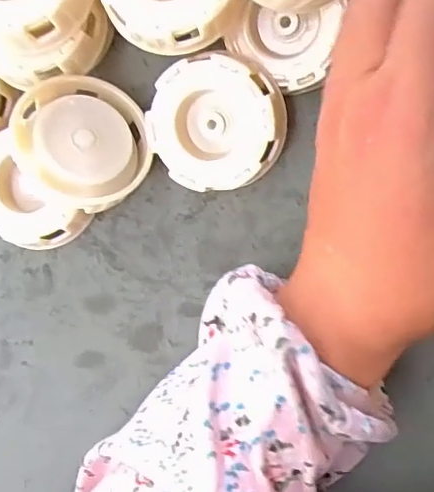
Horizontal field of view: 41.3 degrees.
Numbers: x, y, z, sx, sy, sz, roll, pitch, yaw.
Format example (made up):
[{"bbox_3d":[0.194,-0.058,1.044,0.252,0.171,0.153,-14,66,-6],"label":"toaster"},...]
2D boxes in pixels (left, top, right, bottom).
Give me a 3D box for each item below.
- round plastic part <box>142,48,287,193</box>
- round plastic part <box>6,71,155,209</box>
[{"bbox_3d":[0.000,-0.057,0.266,0.061,0.019,0.058,1,107,10],"label":"round plastic part"},{"bbox_3d":[-0.064,-0.049,0.271,0.060,0.025,0.063,2,79,-33],"label":"round plastic part"}]

